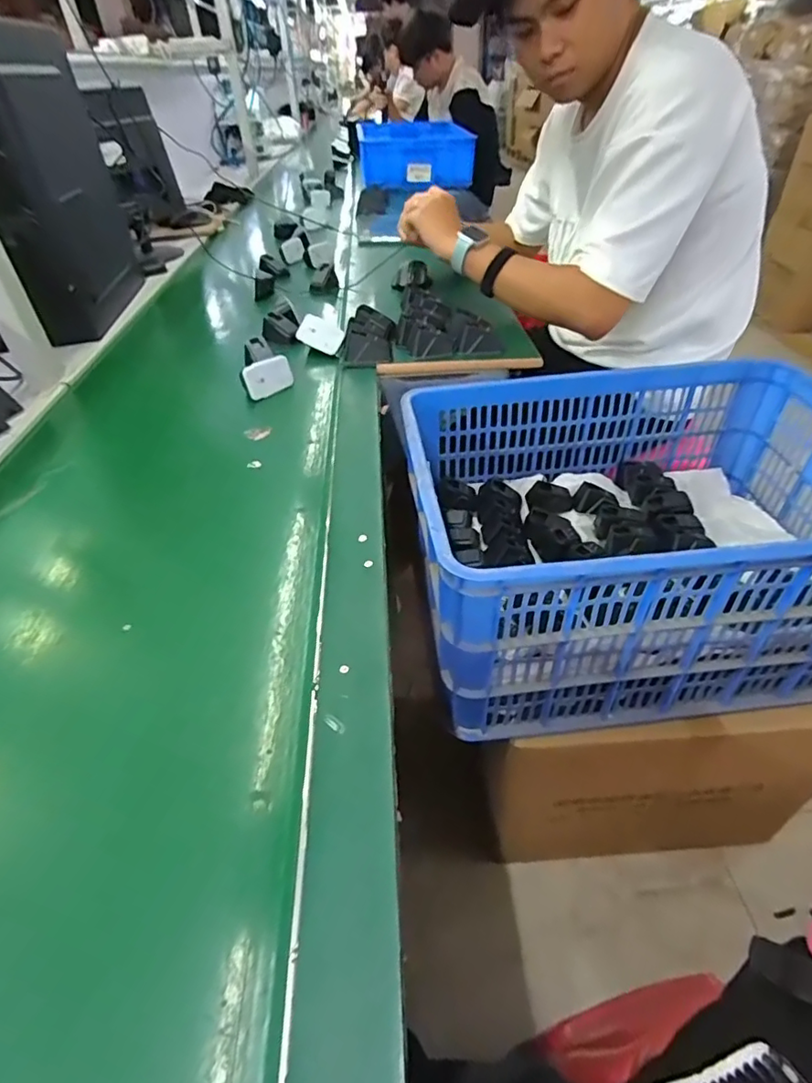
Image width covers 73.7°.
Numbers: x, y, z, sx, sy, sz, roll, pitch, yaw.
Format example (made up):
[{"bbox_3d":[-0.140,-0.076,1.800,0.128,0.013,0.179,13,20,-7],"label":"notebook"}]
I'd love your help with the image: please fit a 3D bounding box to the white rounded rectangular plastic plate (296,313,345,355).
[{"bbox_3d":[-0.132,-0.319,0.838,0.070,0.044,0.011,26,16,-4],"label":"white rounded rectangular plastic plate"}]

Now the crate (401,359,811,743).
[{"bbox_3d":[0.306,-0.012,0.759,0.571,0.301,0.413,-6,41,-2],"label":"crate"}]

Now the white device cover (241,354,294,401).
[{"bbox_3d":[-0.190,-0.227,0.746,0.068,0.046,0.008,-30,27,-23],"label":"white device cover"}]

